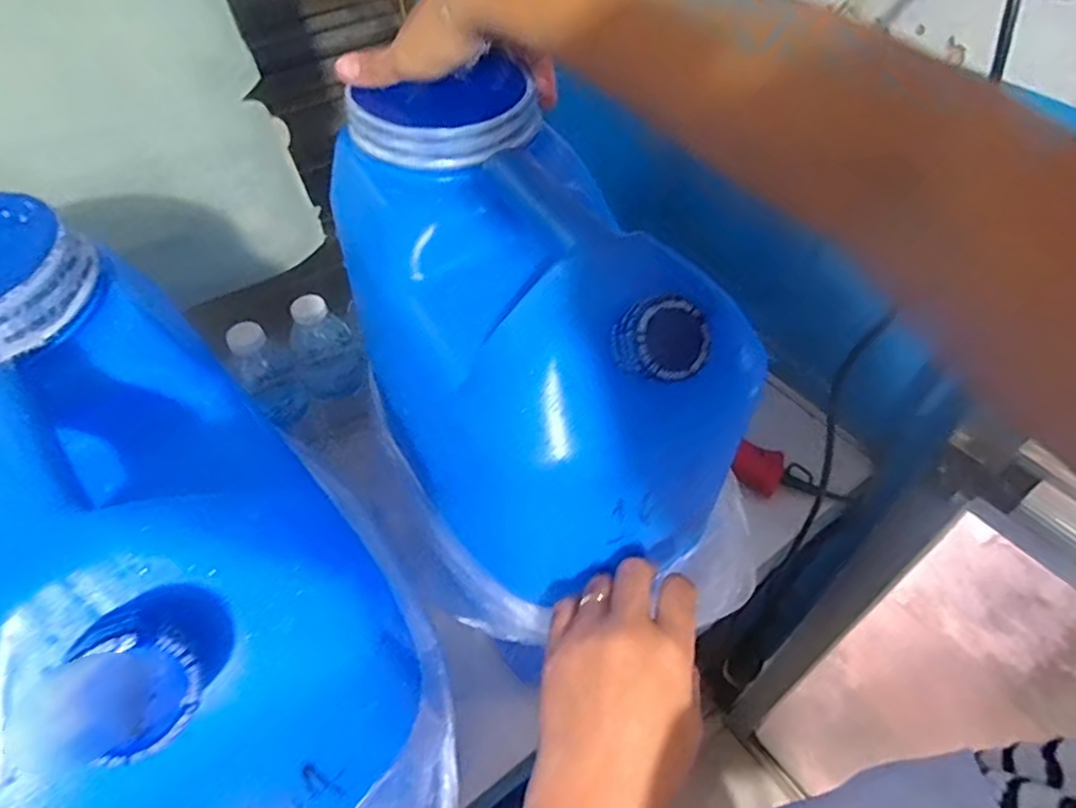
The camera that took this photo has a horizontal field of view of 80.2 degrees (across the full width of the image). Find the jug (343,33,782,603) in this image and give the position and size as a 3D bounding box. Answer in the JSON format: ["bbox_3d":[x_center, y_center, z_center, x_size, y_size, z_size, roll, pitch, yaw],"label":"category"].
[{"bbox_3d":[-0.006,-0.046,0.411,0.167,0.211,0.278,-19,53,-15],"label":"jug"}]

